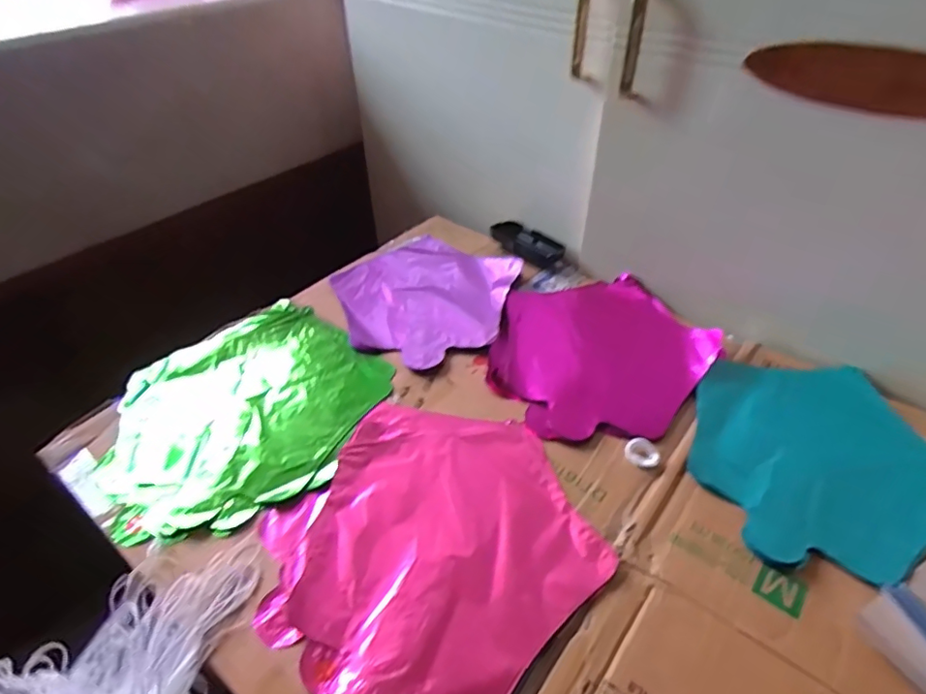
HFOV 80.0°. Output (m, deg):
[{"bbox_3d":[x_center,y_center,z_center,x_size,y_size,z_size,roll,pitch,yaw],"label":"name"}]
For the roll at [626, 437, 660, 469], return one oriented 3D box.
[{"bbox_3d":[0.162,0.096,0.496,0.023,0.011,0.029,-30,51,-28],"label":"roll"}]

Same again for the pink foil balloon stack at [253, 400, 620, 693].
[{"bbox_3d":[-0.029,0.151,0.444,0.239,0.009,0.251,33,53,31],"label":"pink foil balloon stack"}]

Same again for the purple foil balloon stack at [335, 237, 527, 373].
[{"bbox_3d":[-0.053,-0.065,0.688,0.229,0.023,0.224,19,47,20],"label":"purple foil balloon stack"}]

